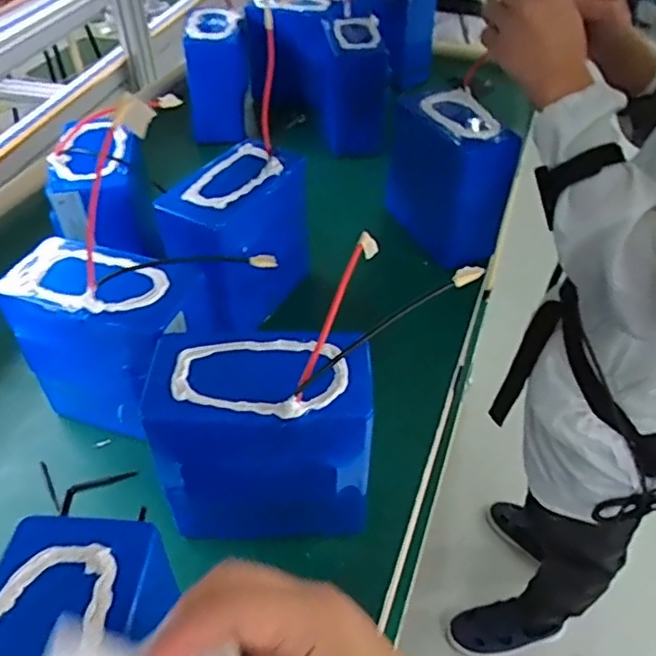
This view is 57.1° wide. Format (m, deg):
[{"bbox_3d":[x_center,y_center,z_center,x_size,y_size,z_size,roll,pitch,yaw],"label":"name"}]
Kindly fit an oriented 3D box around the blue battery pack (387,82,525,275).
[{"bbox_3d":[0.132,-0.168,0.681,0.078,0.161,0.140,-19,48,-18],"label":"blue battery pack"}]

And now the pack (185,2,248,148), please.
[{"bbox_3d":[-0.161,-0.364,0.871,0.078,0.152,0.108,-8,45,-8],"label":"pack"}]

